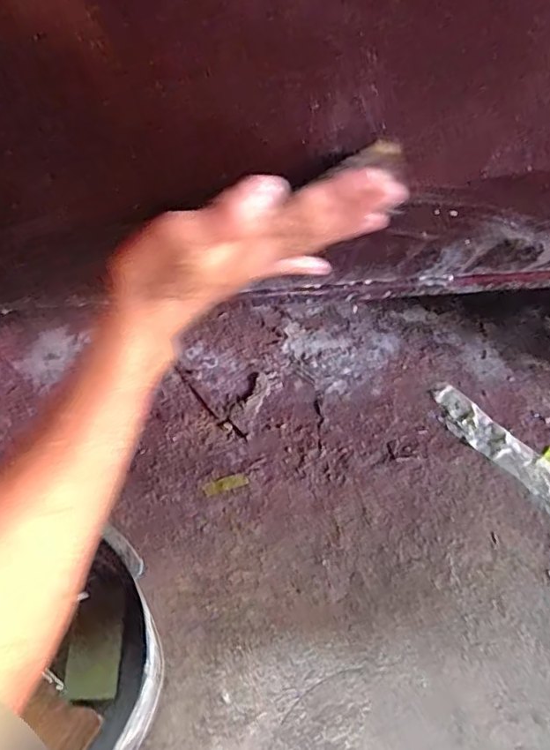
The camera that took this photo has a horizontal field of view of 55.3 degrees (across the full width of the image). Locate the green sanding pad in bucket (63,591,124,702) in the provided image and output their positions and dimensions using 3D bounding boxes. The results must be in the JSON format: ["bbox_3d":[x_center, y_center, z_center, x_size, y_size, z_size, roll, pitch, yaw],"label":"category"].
[{"bbox_3d":[-0.175,0.264,0.514,0.049,0.010,0.094,-1,67,-2],"label":"green sanding pad in bucket"}]

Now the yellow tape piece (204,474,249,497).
[{"bbox_3d":[-0.068,0.151,0.723,0.061,0.004,0.019,-19,61,-7],"label":"yellow tape piece"}]

